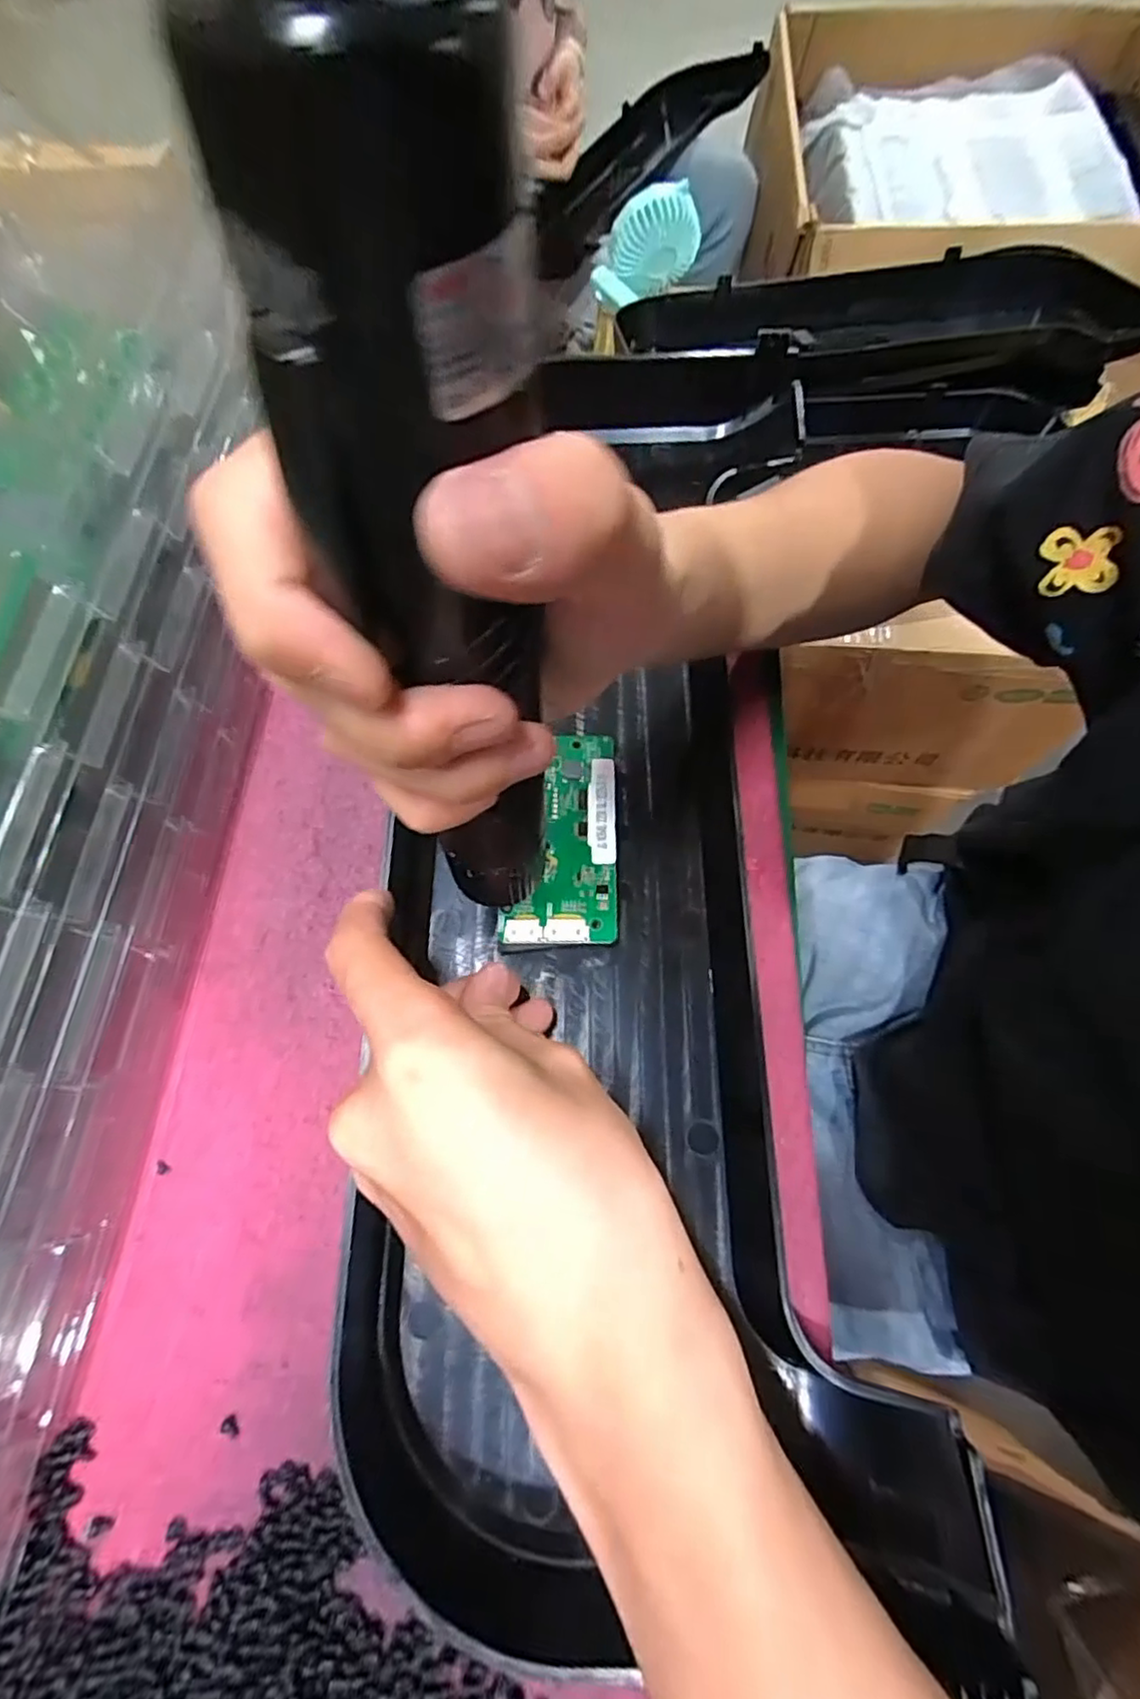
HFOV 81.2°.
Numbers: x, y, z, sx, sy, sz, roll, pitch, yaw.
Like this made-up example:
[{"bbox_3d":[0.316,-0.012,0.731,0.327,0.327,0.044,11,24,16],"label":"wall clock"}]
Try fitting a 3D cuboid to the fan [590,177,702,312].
[{"bbox_3d":[0.087,-0.686,0.754,0.120,0.093,0.040,-24,70,-7],"label":"fan"}]

